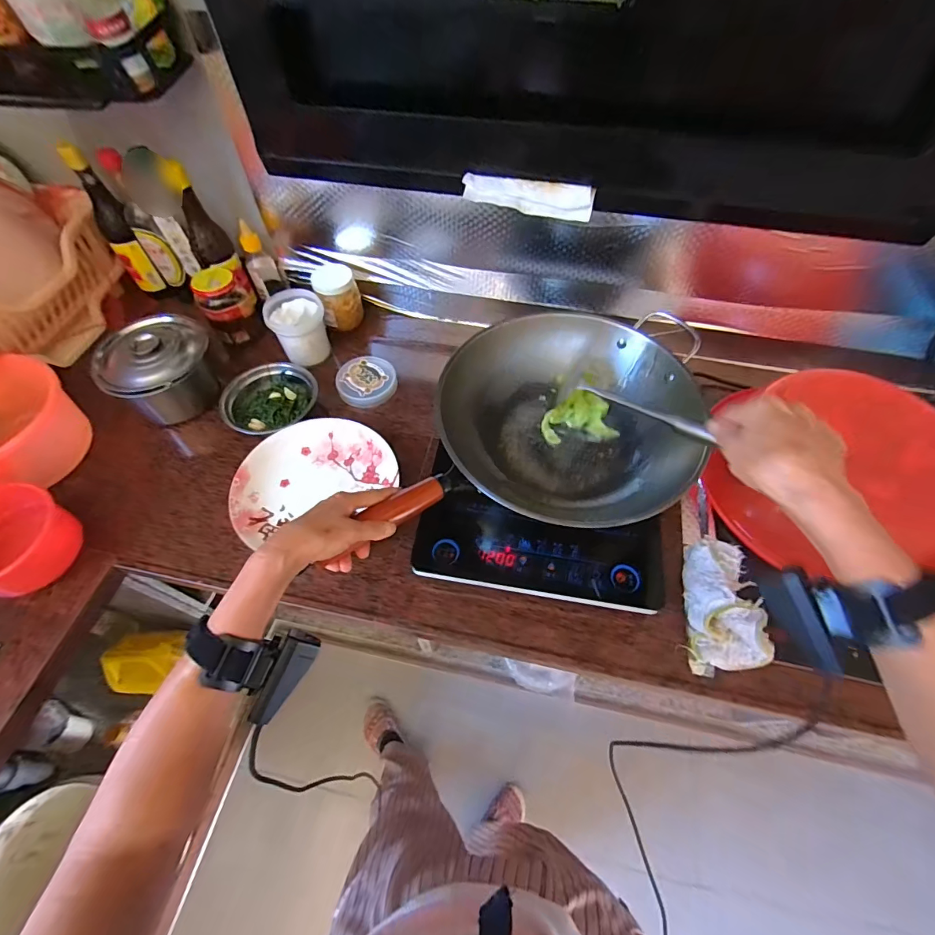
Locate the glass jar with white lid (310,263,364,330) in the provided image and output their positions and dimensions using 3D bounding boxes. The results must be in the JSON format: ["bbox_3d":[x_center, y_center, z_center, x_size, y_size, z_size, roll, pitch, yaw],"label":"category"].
[{"bbox_3d":[-0.239,-0.318,0.810,0.075,0.086,0.084,-12,59,-7],"label":"glass jar with white lid"}]

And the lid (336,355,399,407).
[{"bbox_3d":[-0.181,-0.152,0.764,0.103,0.026,0.105,0,58,0],"label":"lid"}]

